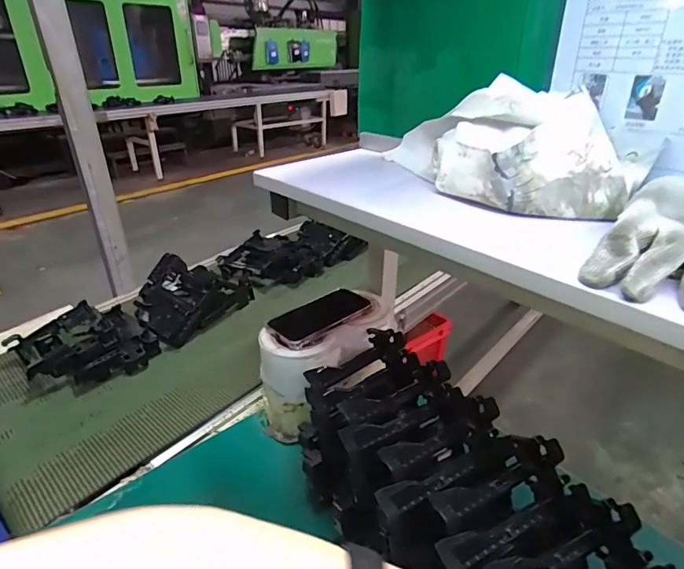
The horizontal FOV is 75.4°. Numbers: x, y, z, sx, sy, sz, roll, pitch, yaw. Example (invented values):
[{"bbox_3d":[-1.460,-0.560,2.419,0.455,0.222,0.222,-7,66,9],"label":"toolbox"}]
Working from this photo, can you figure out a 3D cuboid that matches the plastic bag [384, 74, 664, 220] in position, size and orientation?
[{"bbox_3d":[0.152,-0.144,0.494,0.112,0.124,0.313,21,5,-32],"label":"plastic bag"}]

